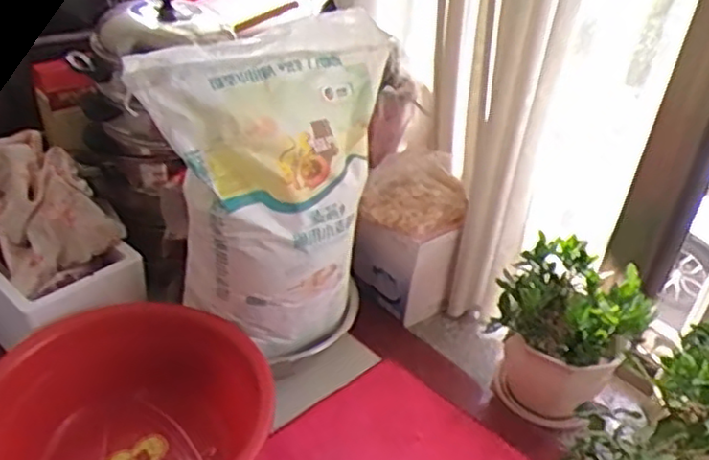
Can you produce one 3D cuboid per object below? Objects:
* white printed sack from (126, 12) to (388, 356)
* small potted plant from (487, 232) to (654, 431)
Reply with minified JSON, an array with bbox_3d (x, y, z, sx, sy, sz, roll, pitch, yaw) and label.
[{"bbox_3d":[-0.160,-0.107,1.268,0.353,0.518,0.386,12,35,10],"label":"white printed sack"},{"bbox_3d":[0.389,0.195,1.291,0.236,0.288,0.213,18,37,18],"label":"small potted plant"}]

